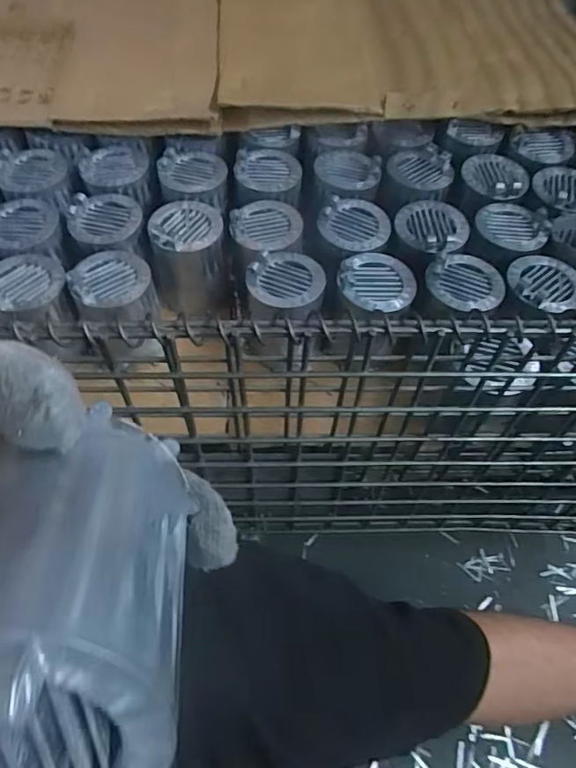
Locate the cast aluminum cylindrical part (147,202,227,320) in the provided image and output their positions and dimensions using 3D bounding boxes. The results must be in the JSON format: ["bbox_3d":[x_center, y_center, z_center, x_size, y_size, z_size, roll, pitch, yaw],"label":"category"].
[{"bbox_3d":[-0.121,-0.156,0.669,0.087,0.116,0.092,-3,58,-3],"label":"cast aluminum cylindrical part"}]

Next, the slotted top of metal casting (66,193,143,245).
[{"bbox_3d":[-0.220,-0.202,0.637,0.085,0.017,0.078,1,58,-1],"label":"slotted top of metal casting"}]

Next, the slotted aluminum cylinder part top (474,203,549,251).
[{"bbox_3d":[0.274,-0.195,0.647,0.083,0.016,0.074,31,62,16],"label":"slotted aluminum cylinder part top"}]

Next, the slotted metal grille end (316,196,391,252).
[{"bbox_3d":[0.080,-0.194,0.637,0.081,0.020,0.082,1,58,-1],"label":"slotted metal grille end"}]

